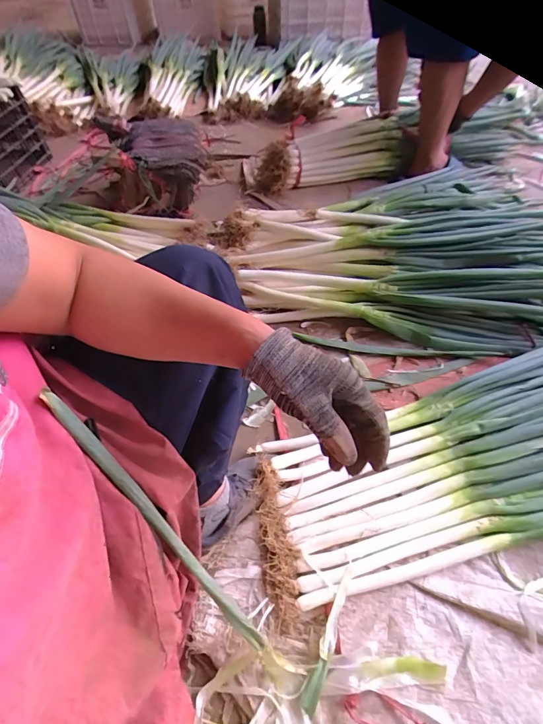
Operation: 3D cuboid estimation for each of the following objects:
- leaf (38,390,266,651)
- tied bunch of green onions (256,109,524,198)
[{"bbox_3d":[-0.100,0.200,0.408,0.017,0.424,0.022,-40,29,-26],"label":"leaf"},{"bbox_3d":[0.409,-0.726,1.277,0.868,0.159,0.203,-4,52,-2],"label":"tied bunch of green onions"}]

